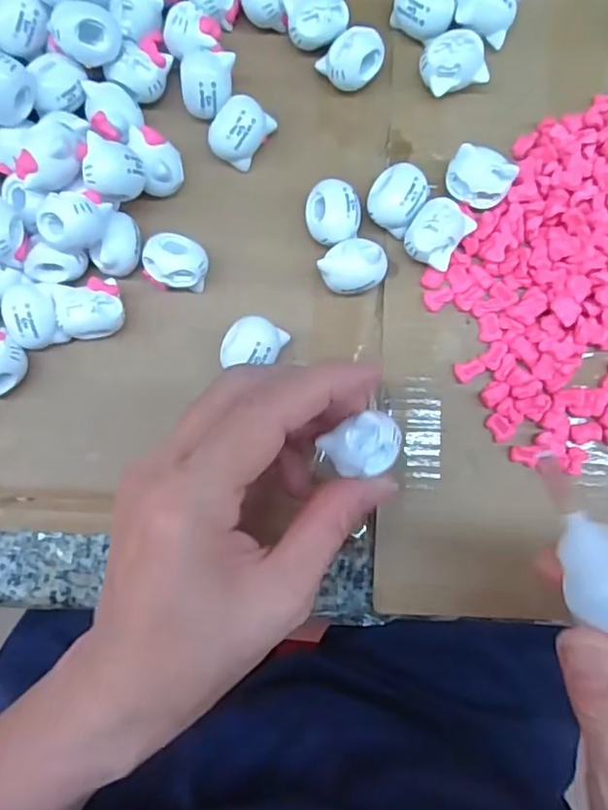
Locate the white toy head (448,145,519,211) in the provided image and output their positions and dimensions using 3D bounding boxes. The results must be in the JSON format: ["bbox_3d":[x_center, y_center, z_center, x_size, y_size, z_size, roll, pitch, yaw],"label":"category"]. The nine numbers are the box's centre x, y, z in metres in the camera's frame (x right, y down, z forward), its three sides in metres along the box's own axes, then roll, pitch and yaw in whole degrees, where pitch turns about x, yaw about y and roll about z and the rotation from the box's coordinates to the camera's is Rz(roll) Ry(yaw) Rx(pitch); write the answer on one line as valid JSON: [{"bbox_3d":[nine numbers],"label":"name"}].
[{"bbox_3d":[0.071,-0.091,0.244,0.025,0.017,0.019,16,86,1],"label":"white toy head"}]

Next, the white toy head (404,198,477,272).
[{"bbox_3d":[0.053,-0.069,0.241,0.022,0.014,0.025,34,86,2],"label":"white toy head"}]

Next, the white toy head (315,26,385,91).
[{"bbox_3d":[0.021,-0.145,0.253,0.024,0.017,0.020,-43,87,-3],"label":"white toy head"}]

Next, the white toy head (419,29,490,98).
[{"bbox_3d":[0.062,-0.141,0.251,0.027,0.018,0.021,-18,86,-1],"label":"white toy head"}]

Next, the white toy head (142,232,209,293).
[{"bbox_3d":[-0.052,-0.058,0.247,0.024,0.017,0.021,8,86,0],"label":"white toy head"}]

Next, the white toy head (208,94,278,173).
[{"bbox_3d":[-0.027,-0.114,0.253,0.019,0.021,0.026,35,86,2],"label":"white toy head"}]

